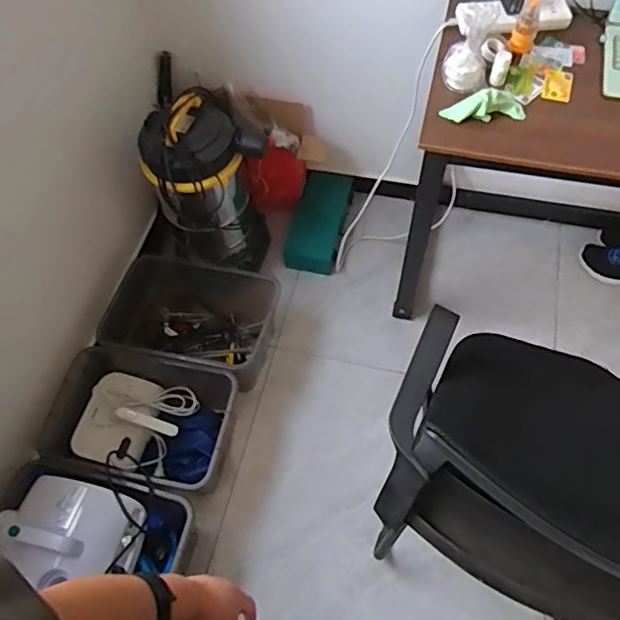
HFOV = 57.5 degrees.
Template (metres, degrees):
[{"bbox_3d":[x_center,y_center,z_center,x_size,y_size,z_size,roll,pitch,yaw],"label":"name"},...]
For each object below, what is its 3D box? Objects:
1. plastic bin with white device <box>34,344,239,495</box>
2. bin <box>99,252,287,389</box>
[{"bbox_3d":[-0.419,0.286,1.459,0.453,0.212,0.336,12,62,10],"label":"plastic bin with white device"},{"bbox_3d":[-0.326,0.016,1.618,0.480,0.201,0.345,15,62,11],"label":"bin"}]

